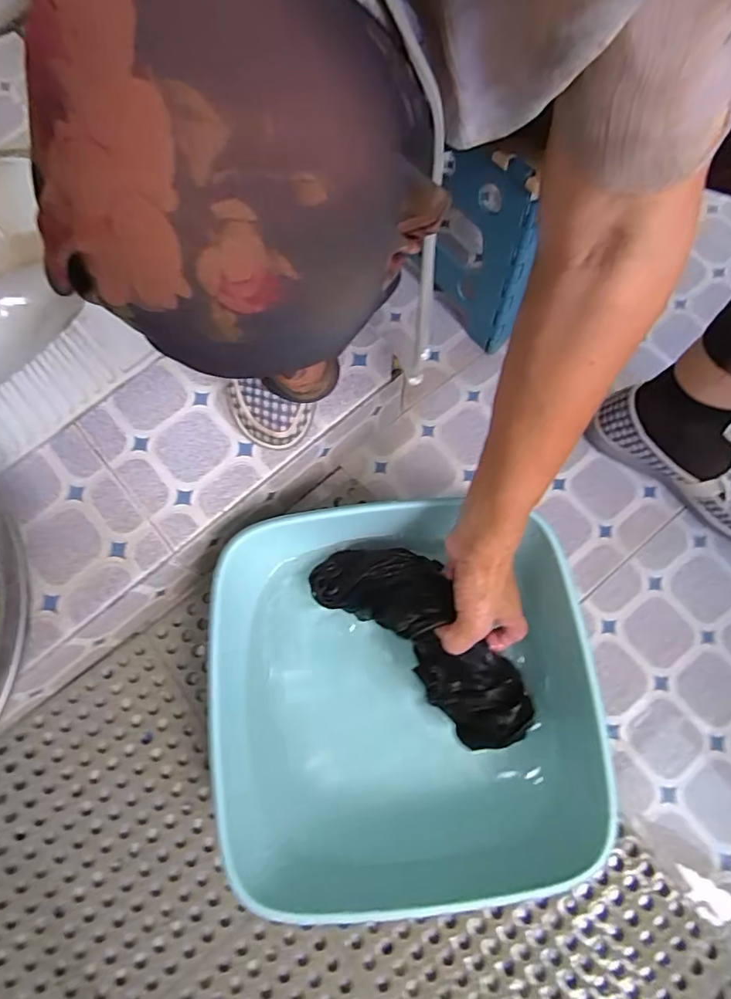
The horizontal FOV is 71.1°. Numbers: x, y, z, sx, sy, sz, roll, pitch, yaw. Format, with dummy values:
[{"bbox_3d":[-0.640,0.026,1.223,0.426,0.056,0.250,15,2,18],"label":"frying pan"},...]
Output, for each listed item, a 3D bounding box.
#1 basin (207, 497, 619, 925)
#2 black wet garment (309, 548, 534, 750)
[{"bbox_3d":[0.031,0.178,0.481,0.314,0.122,0.325,0,76,-1],"label":"basin"},{"bbox_3d":[0.056,0.121,0.461,0.095,0.070,0.227,-42,78,-10],"label":"black wet garment"}]

